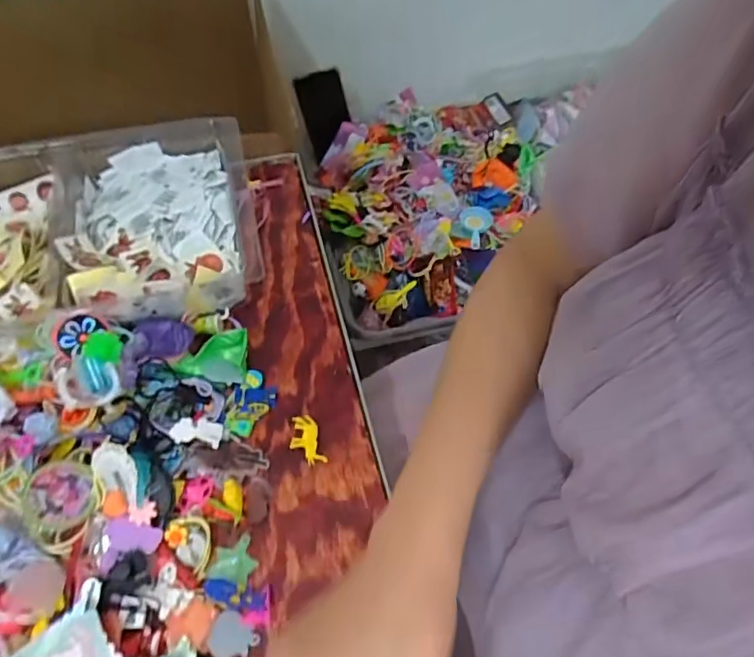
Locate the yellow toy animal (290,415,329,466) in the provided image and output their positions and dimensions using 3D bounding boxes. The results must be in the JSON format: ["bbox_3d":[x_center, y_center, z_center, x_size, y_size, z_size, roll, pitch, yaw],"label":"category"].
[{"bbox_3d":[-0.054,0.085,0.424,0.023,0.006,0.040,-17,59,-11],"label":"yellow toy animal"}]

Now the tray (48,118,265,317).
[{"bbox_3d":[-0.205,-0.100,0.507,0.181,0.049,0.209,-11,59,-8],"label":"tray"}]

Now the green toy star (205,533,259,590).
[{"bbox_3d":[-0.097,0.155,0.378,0.030,0.010,0.033,14,59,8],"label":"green toy star"}]

